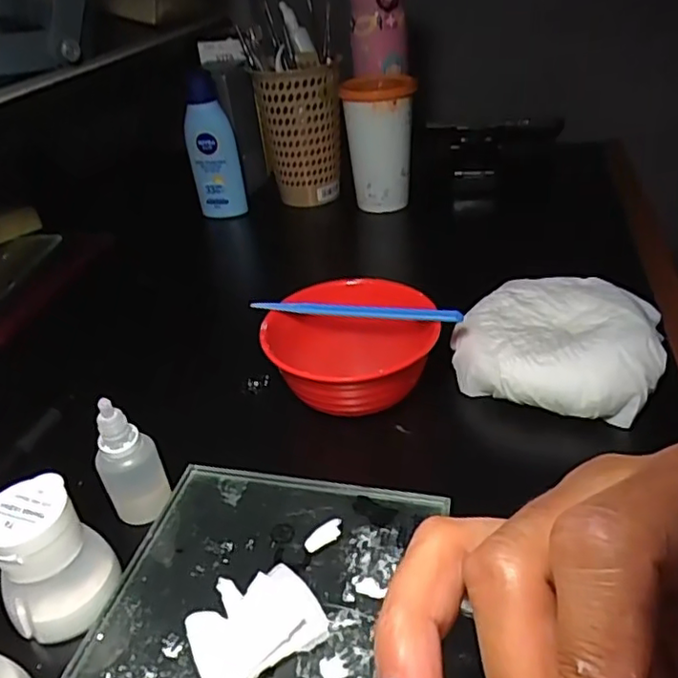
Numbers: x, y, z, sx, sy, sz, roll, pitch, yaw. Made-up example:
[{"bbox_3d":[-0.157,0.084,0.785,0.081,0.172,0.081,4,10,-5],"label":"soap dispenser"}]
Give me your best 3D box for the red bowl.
[{"bbox_3d":[0.007,0.005,0.395,0.105,0.048,0.098,-4,34,3],"label":"red bowl"}]

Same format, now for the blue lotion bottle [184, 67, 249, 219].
[{"bbox_3d":[-0.134,-0.203,0.644,0.051,0.150,0.031,-13,35,-11],"label":"blue lotion bottle"}]

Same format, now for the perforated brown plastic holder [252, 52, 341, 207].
[{"bbox_3d":[-0.042,-0.230,0.677,0.087,0.142,0.097,-9,34,-5],"label":"perforated brown plastic holder"}]

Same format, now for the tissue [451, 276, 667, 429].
[{"bbox_3d":[0.141,-0.001,0.395,0.120,0.039,0.107,10,37,22],"label":"tissue"}]

